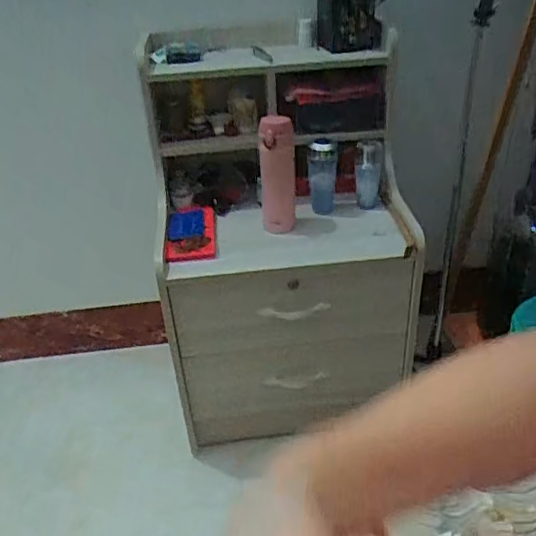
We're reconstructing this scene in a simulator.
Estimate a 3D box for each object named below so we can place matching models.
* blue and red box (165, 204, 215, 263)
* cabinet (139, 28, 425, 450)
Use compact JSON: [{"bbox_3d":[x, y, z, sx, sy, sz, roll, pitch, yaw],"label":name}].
[{"bbox_3d":[-0.152,-0.074,1.135,0.093,0.022,0.198,-5,33,-3],"label":"blue and red box"},{"bbox_3d":[0.032,-0.043,1.180,0.484,0.729,0.347,-6,33,-4],"label":"cabinet"}]

